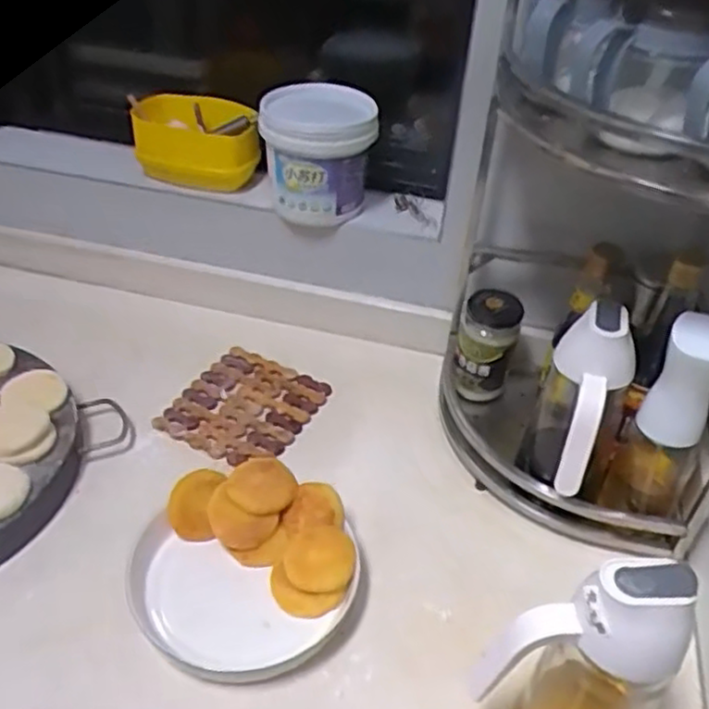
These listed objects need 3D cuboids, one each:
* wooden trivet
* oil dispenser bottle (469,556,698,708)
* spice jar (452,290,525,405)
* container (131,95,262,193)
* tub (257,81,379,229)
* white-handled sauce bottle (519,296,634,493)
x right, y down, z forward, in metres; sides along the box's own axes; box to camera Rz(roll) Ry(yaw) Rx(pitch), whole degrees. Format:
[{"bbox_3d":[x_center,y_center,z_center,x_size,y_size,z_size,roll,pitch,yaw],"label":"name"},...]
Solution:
[{"bbox_3d":[-0.118,0.056,0.785,0.135,0.015,0.146,20,42,18],"label":"wooden trivet"},{"bbox_3d":[0.140,0.209,0.464,0.116,0.200,0.068,22,42,21],"label":"oil dispenser bottle"},{"bbox_3d":[0.142,-0.009,0.782,0.061,0.112,0.057,10,39,7],"label":"spice jar"},{"bbox_3d":[-0.185,-0.245,0.845,0.142,0.087,0.088,22,42,20],"label":"container"},{"bbox_3d":[-0.041,-0.224,0.802,0.124,0.124,0.106,1,39,-5],"label":"tub"},{"bbox_3d":[0.189,0.058,0.627,0.068,0.189,0.105,19,41,17],"label":"white-handled sauce bottle"}]

